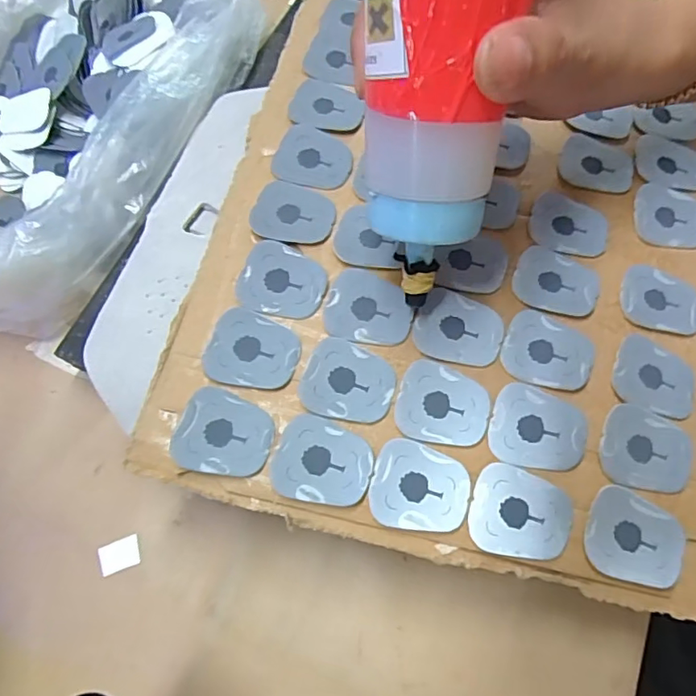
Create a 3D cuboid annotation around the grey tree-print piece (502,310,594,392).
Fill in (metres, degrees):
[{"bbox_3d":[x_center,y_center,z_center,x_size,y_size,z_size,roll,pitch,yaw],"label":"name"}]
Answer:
[{"bbox_3d":[0.089,0.001,0.235,0.039,0.004,0.035,15,67,10],"label":"grey tree-print piece"}]

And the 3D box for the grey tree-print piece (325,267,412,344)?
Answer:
[{"bbox_3d":[0.009,-0.020,0.236,0.038,0.004,0.035,3,65,4],"label":"grey tree-print piece"}]

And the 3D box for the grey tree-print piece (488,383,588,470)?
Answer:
[{"bbox_3d":[0.081,0.034,0.222,0.040,0.004,0.034,18,74,3],"label":"grey tree-print piece"}]

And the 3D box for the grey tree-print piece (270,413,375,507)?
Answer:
[{"bbox_3d":[-0.010,0.045,0.210,0.039,0.004,0.033,14,67,10],"label":"grey tree-print piece"}]

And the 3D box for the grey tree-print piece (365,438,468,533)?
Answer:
[{"bbox_3d":[0.029,0.055,0.210,0.038,0.004,0.033,6,66,6],"label":"grey tree-print piece"}]

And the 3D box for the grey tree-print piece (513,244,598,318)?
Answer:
[{"bbox_3d":[0.099,-0.032,0.249,0.039,0.004,0.034,20,68,12],"label":"grey tree-print piece"}]

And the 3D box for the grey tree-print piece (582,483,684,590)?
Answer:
[{"bbox_3d":[0.115,0.076,0.209,0.038,0.004,0.034,25,69,14],"label":"grey tree-print piece"}]

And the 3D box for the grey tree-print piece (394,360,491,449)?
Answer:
[{"bbox_3d":[0.040,0.024,0.221,0.038,0.004,0.033,13,66,9],"label":"grey tree-print piece"}]

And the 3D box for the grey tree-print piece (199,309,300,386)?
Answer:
[{"bbox_3d":[-0.041,0.001,0.226,0.038,0.005,0.033,13,67,9],"label":"grey tree-print piece"}]

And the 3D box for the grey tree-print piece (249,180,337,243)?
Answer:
[{"bbox_3d":[-0.026,-0.065,0.254,0.039,0.004,0.033,9,66,7],"label":"grey tree-print piece"}]

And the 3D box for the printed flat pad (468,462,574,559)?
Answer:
[{"bbox_3d":[0.069,0.066,0.209,0.038,0.005,0.033,15,67,10],"label":"printed flat pad"}]

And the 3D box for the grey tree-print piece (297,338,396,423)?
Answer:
[{"bbox_3d":[0.000,0.014,0.223,0.038,0.004,0.034,12,66,9],"label":"grey tree-print piece"}]

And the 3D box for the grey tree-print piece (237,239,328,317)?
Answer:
[{"bbox_3d":[-0.030,-0.031,0.239,0.038,0.004,0.033,8,66,7],"label":"grey tree-print piece"}]

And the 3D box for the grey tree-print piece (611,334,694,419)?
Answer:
[{"bbox_3d":[0.138,0.013,0.238,0.036,0.004,0.035,18,68,11],"label":"grey tree-print piece"}]

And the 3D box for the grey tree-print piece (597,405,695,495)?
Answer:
[{"bbox_3d":[0.126,0.042,0.222,0.038,0.004,0.034,5,66,6],"label":"grey tree-print piece"}]

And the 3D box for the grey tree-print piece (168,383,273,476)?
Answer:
[{"bbox_3d":[-0.050,0.034,0.213,0.038,0.004,0.033,12,66,9],"label":"grey tree-print piece"}]

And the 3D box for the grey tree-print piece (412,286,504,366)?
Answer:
[{"bbox_3d":[0.050,-0.010,0.236,0.038,0.004,0.034,12,66,9],"label":"grey tree-print piece"}]

